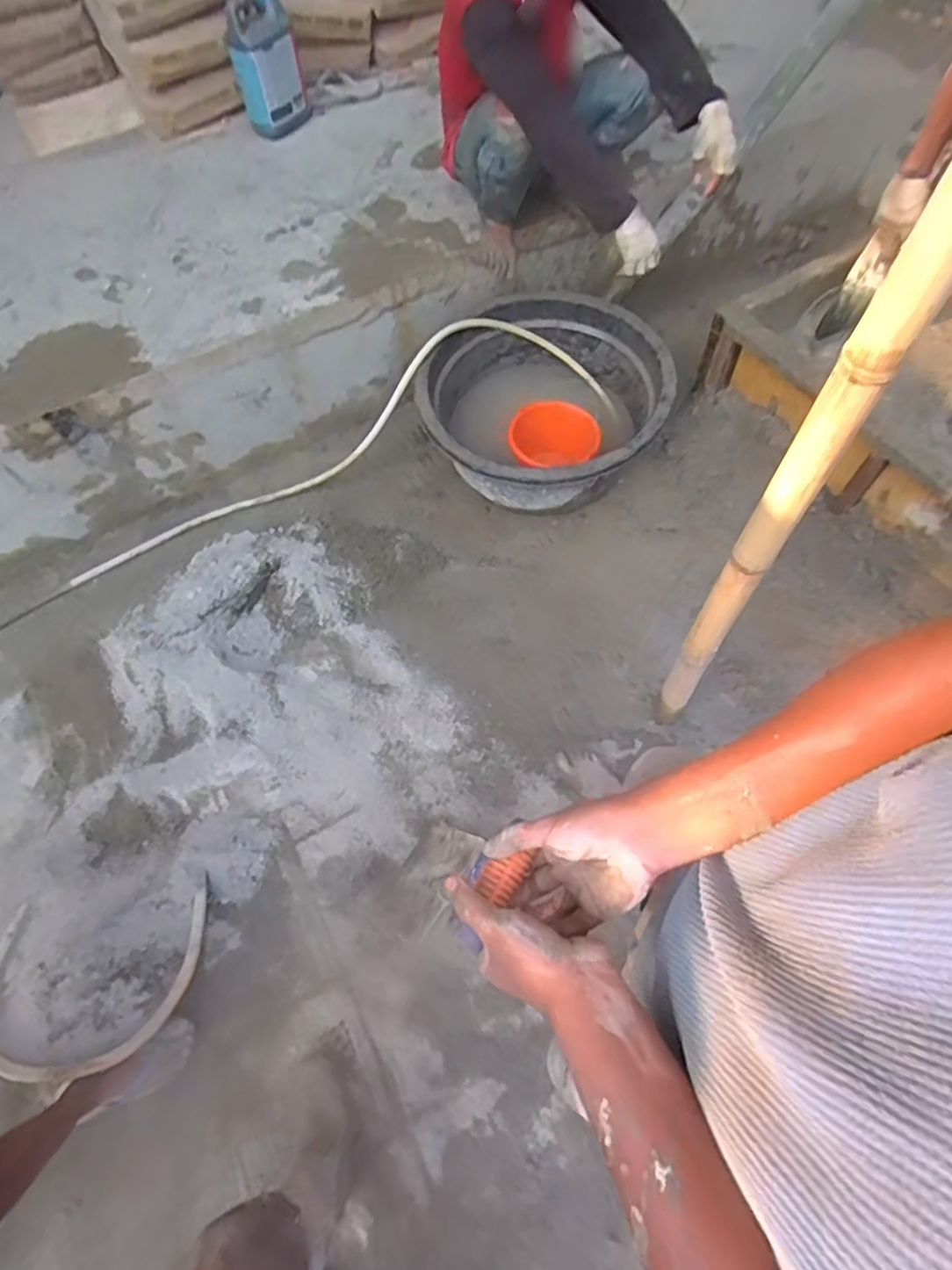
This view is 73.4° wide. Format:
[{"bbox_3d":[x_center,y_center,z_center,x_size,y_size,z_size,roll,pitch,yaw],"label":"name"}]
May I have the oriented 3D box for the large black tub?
[{"bbox_3d":[0.190,-0.640,1.831,0.679,0.323,0.638,1,64,4],"label":"large black tub"}]

